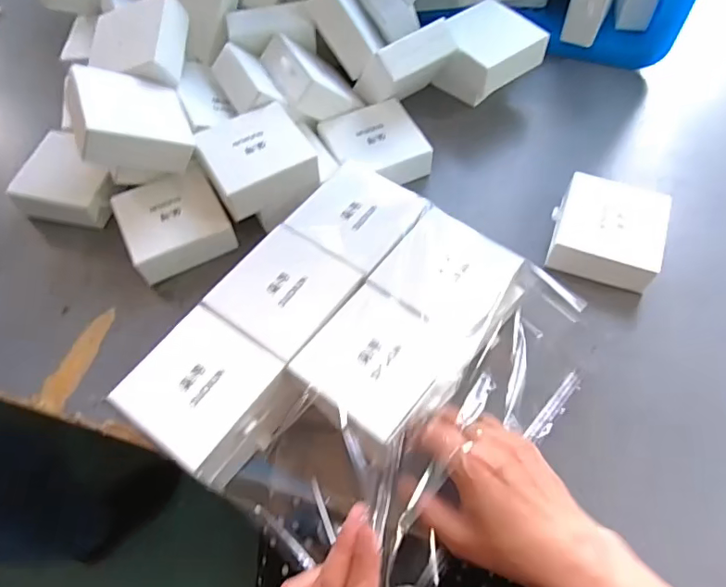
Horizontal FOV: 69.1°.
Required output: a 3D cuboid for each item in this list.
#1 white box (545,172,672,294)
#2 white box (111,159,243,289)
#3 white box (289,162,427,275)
[{"bbox_3d":[0.228,-0.060,0.491,0.093,0.037,0.097,17,61,11],"label":"white box"},{"bbox_3d":[-0.182,-0.066,0.516,0.098,0.044,0.102,-26,62,-13],"label":"white box"},{"bbox_3d":[-0.003,-0.064,0.466,0.093,0.039,0.099,32,65,18],"label":"white box"}]

